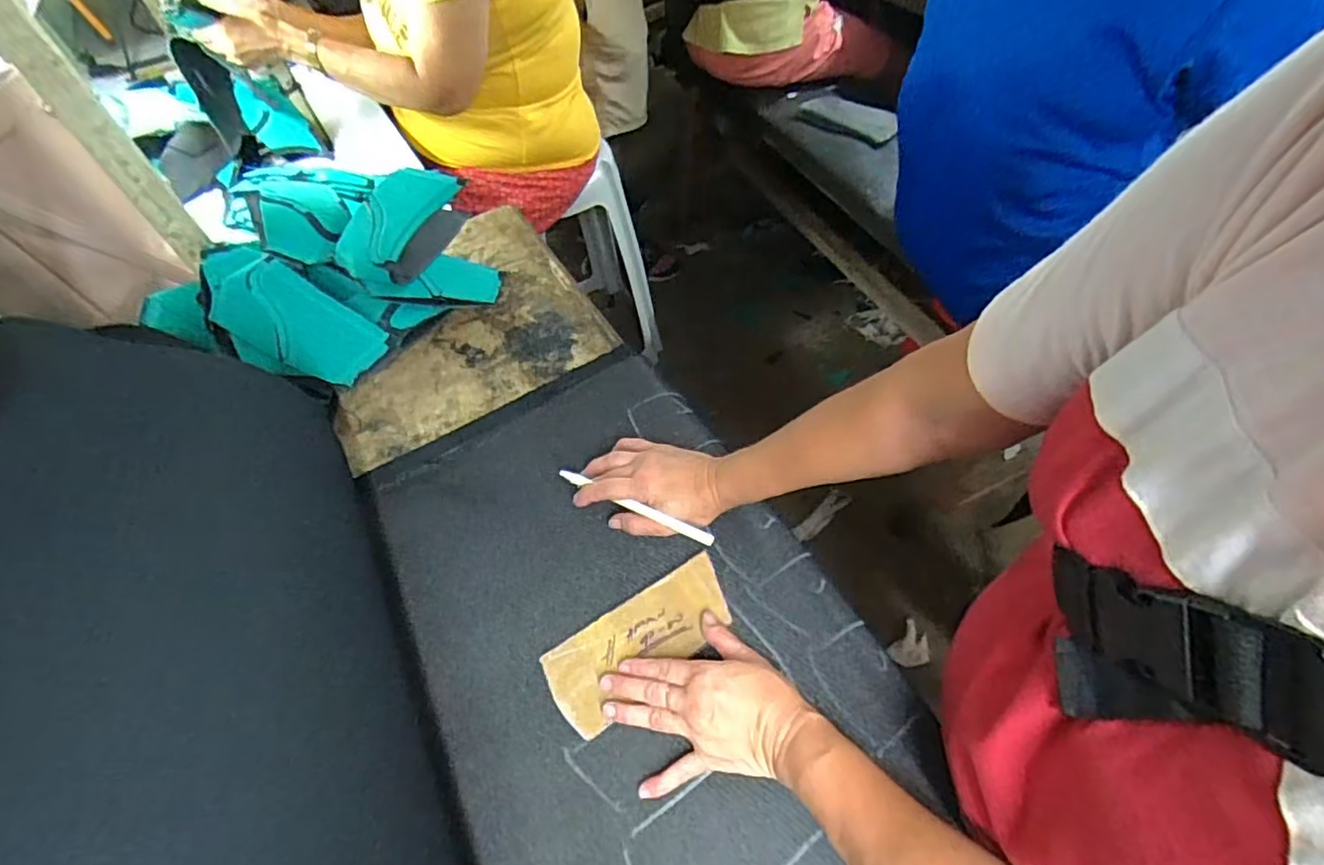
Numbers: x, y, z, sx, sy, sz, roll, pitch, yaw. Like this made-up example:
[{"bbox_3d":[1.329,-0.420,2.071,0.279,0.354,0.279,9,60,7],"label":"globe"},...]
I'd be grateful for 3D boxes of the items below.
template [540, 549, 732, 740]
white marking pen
[{"bbox_3d":[-0.016,0.169,0.496,0.160,0.006,0.069,-32,61,-16],"label":"template"},{"bbox_3d":[-0.025,0.065,0.540,0.159,0.009,0.010,22,59,20],"label":"white marking pen"}]

